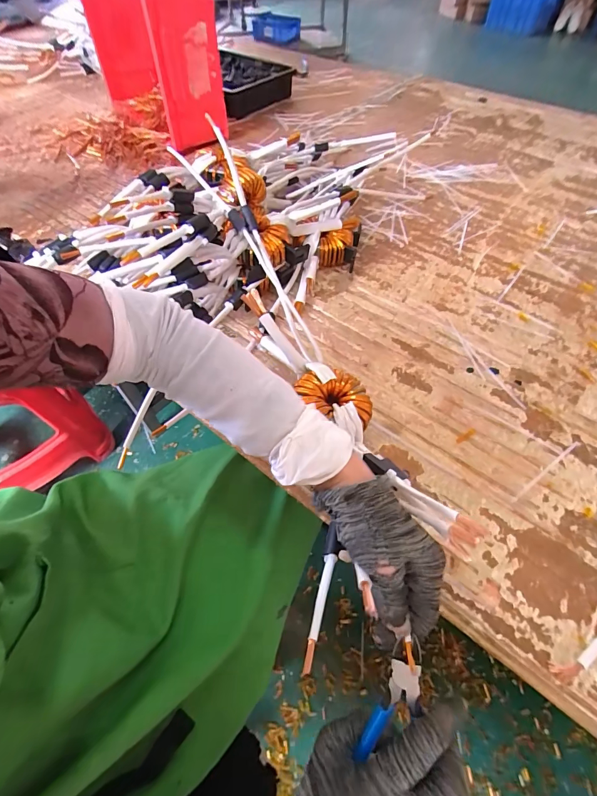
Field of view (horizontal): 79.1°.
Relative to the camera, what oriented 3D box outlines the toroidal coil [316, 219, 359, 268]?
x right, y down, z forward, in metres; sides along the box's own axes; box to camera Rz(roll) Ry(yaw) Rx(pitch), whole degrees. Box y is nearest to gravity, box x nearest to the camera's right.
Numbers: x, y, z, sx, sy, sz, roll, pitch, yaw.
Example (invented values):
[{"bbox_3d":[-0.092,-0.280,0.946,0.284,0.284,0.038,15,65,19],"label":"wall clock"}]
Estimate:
[{"bbox_3d":[0.064,-0.241,0.573,0.062,0.055,0.063,4,56,4],"label":"toroidal coil"}]

